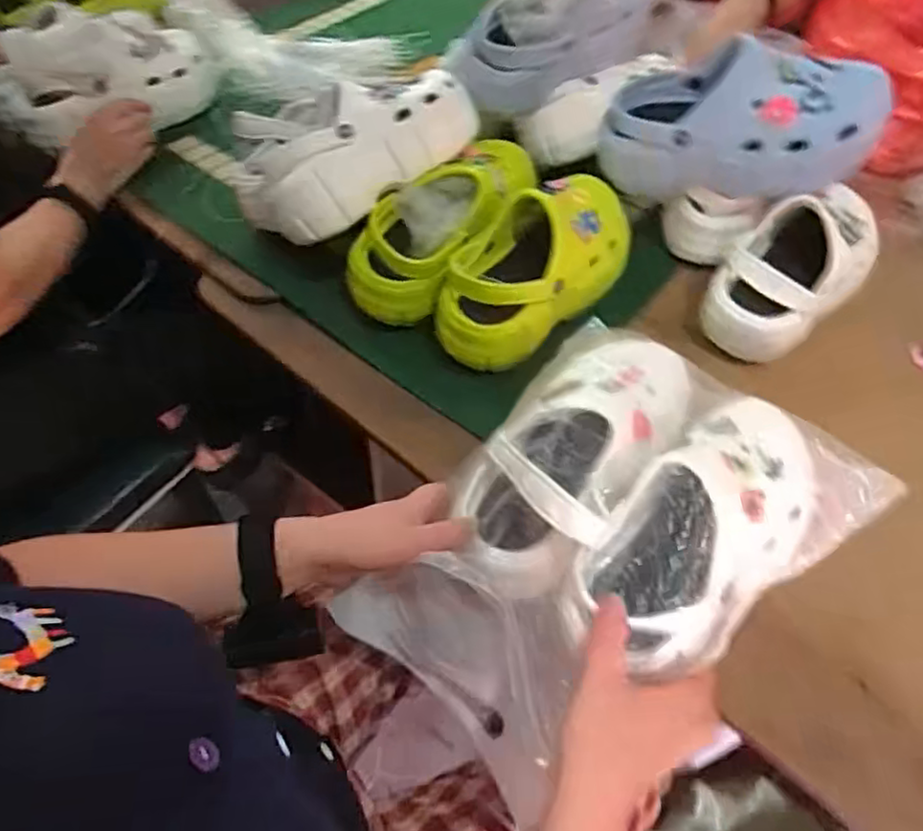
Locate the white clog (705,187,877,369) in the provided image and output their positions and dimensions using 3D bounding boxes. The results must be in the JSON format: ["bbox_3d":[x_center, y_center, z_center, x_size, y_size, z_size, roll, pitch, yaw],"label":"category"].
[{"bbox_3d":[0.341,-0.150,0.669,0.106,0.100,0.226,39,62,24],"label":"white clog"}]

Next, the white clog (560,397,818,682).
[{"bbox_3d":[0.171,0.077,0.450,0.231,0.064,0.103,-37,63,-25],"label":"white clog"}]

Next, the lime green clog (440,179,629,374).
[{"bbox_3d":[0.080,-0.152,0.662,0.117,0.093,0.245,30,58,19],"label":"lime green clog"}]

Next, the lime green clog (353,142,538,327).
[{"bbox_3d":[-0.005,-0.199,0.687,0.099,0.094,0.254,38,61,23],"label":"lime green clog"}]

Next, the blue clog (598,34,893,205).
[{"bbox_3d":[0.273,-0.290,0.666,0.249,0.136,0.102,9,54,5],"label":"blue clog"}]

